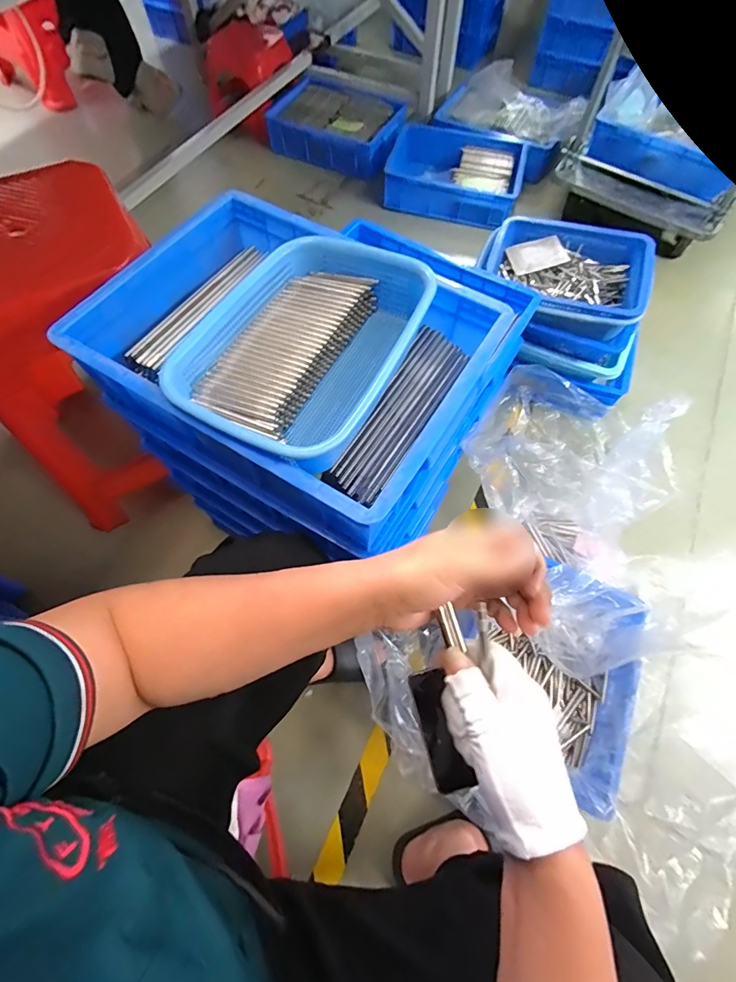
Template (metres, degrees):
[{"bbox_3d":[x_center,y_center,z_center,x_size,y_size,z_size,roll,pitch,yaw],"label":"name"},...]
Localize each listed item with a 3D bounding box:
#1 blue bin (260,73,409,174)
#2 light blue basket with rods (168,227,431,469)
[{"bbox_3d":[-0.094,-1.275,1.523,0.434,0.131,0.354,21,66,9],"label":"blue bin"},{"bbox_3d":[-0.064,-0.156,0.483,0.209,0.089,0.296,29,67,12],"label":"light blue basket with rods"}]

